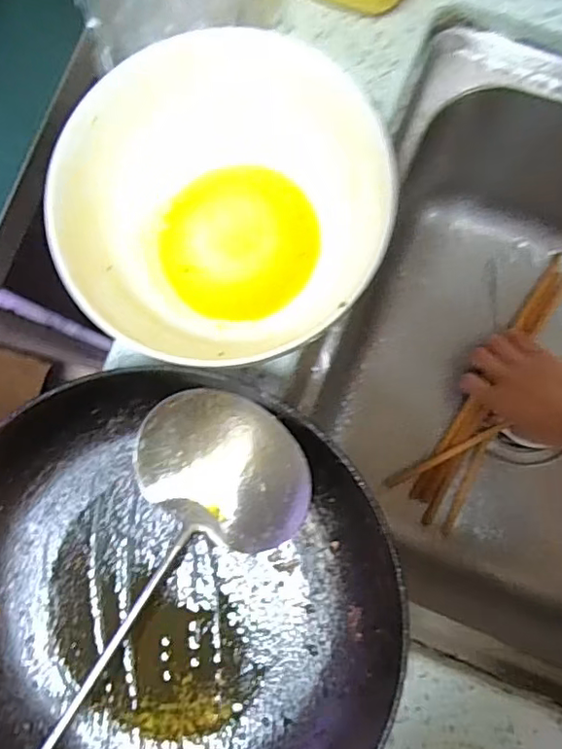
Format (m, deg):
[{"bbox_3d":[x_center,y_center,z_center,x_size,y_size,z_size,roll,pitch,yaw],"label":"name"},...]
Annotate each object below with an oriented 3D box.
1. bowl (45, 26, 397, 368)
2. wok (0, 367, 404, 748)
[{"bbox_3d":[-0.033,-0.090,0.326,0.168,0.085,0.168,0,84,3],"label":"bowl"},{"bbox_3d":[-0.067,0.135,0.319,0.252,0.057,0.263,5,84,3],"label":"wok"}]

